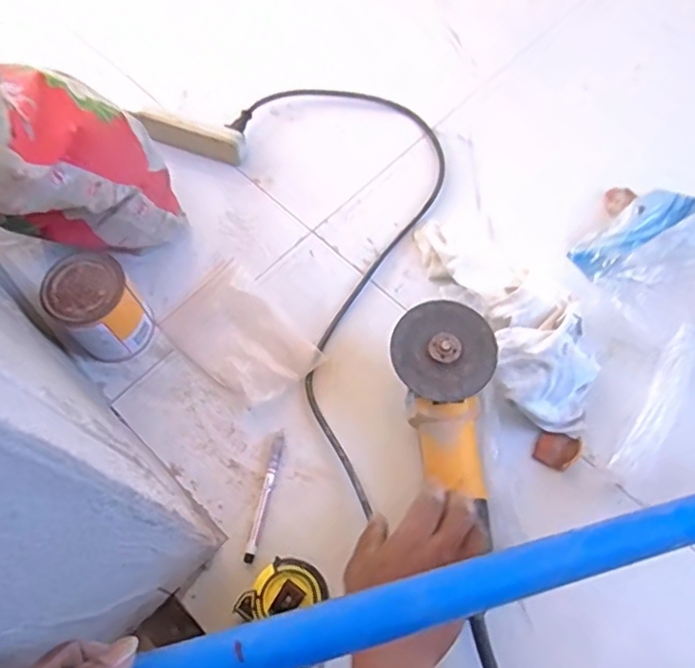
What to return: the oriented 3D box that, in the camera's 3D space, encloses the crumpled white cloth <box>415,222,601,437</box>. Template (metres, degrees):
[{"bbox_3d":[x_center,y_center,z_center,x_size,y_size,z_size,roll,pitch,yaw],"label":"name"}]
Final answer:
[{"bbox_3d":[0.178,-0.028,0.672,0.123,0.067,0.291,-23,68,-10],"label":"crumpled white cloth"}]

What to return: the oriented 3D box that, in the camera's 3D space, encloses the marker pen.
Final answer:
[{"bbox_3d":[-0.083,0.162,0.624,0.011,0.008,0.130,10,66,5],"label":"marker pen"}]

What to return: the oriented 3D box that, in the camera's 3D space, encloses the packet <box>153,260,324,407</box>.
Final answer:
[{"bbox_3d":[-0.123,0.001,0.692,0.111,0.015,0.168,-39,71,-16],"label":"packet"}]

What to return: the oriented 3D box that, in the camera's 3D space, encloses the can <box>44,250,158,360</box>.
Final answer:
[{"bbox_3d":[-0.261,-0.024,0.659,0.086,0.096,0.079,0,65,0],"label":"can"}]

